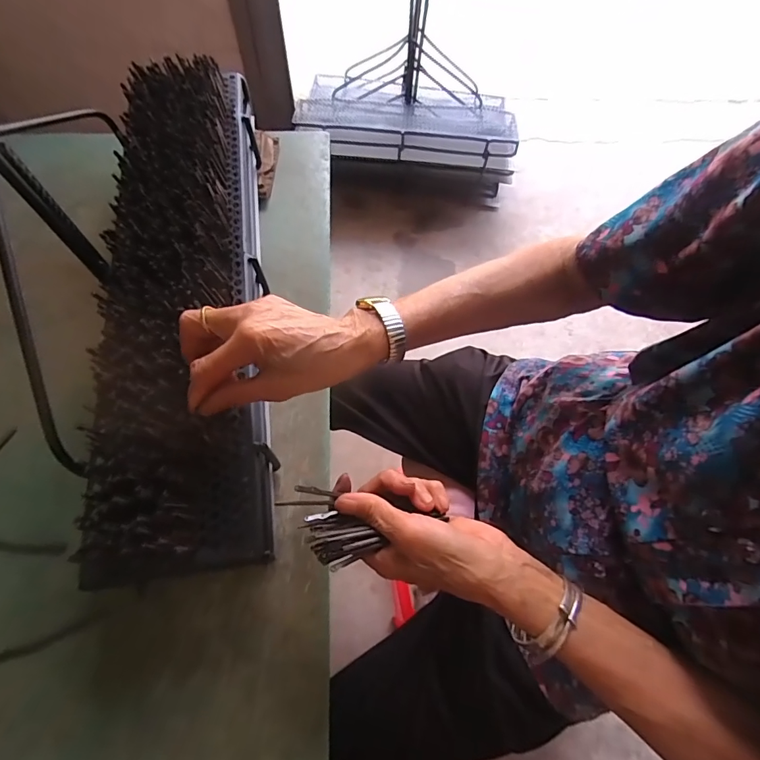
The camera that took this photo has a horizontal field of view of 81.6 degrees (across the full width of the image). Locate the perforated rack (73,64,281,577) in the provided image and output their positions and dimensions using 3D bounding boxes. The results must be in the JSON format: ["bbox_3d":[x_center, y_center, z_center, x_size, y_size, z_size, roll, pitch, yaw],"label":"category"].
[{"bbox_3d":[-0.193,-0.105,0.466,0.145,0.094,0.571,-6,68,-3],"label":"perforated rack"}]

